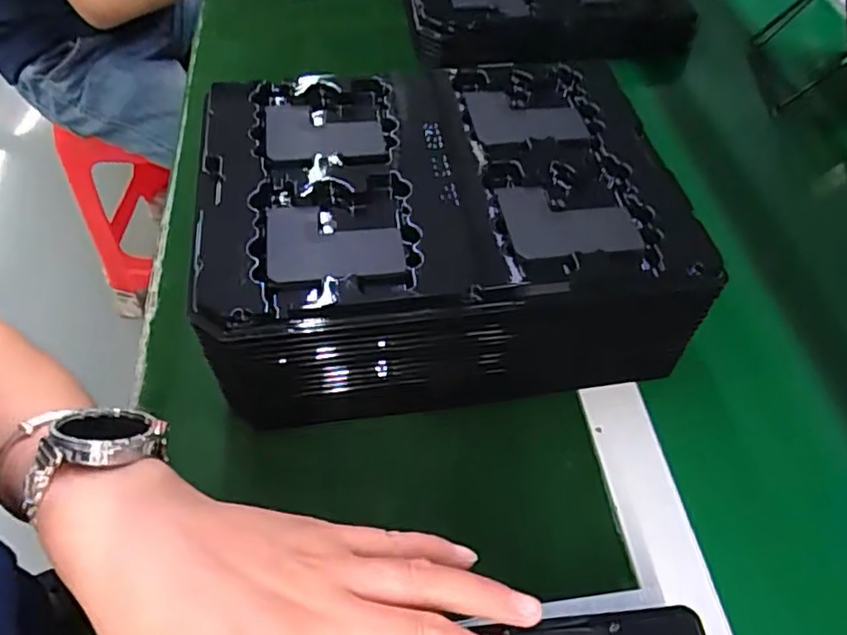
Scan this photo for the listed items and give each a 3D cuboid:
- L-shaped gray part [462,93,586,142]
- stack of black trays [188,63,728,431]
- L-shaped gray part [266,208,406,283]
[{"bbox_3d":[0.069,-0.142,0.437,0.078,0.012,0.065,-5,54,-3],"label":"L-shaped gray part"},{"bbox_3d":[0.009,-0.053,0.426,0.289,0.116,0.230,-7,54,-5],"label":"stack of black trays"},{"bbox_3d":[-0.051,-0.044,0.357,0.075,0.006,0.059,-7,54,-5],"label":"L-shaped gray part"}]

